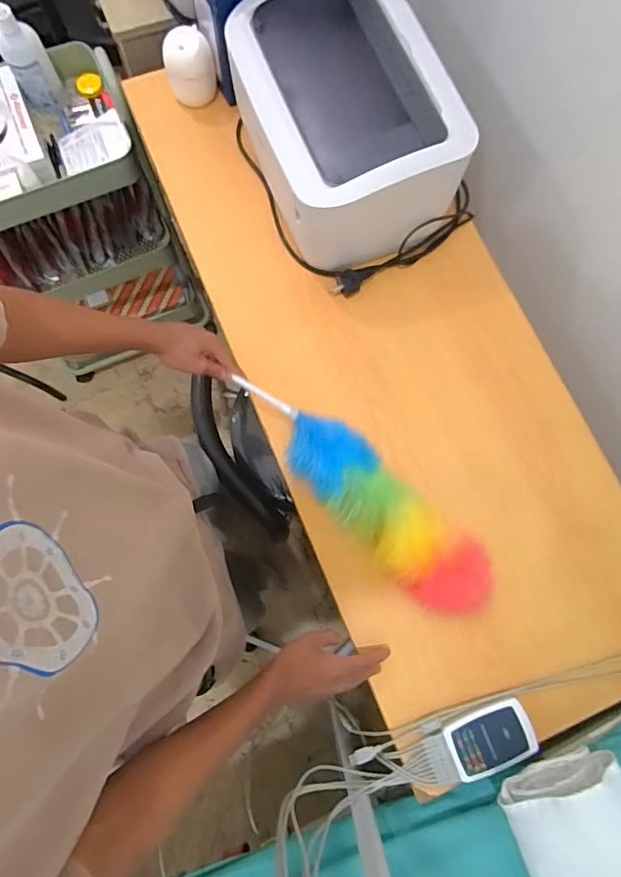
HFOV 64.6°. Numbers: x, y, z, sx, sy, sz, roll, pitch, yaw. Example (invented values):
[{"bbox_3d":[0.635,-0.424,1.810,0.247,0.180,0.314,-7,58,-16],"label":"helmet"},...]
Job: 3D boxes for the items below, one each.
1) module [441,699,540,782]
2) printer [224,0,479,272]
[{"bbox_3d":[0.223,0.372,0.606,0.106,0.015,0.070,-22,78,-7],"label":"module"},{"bbox_3d":[0.041,-0.454,0.712,0.239,0.192,0.353,-22,78,-7],"label":"printer"}]

